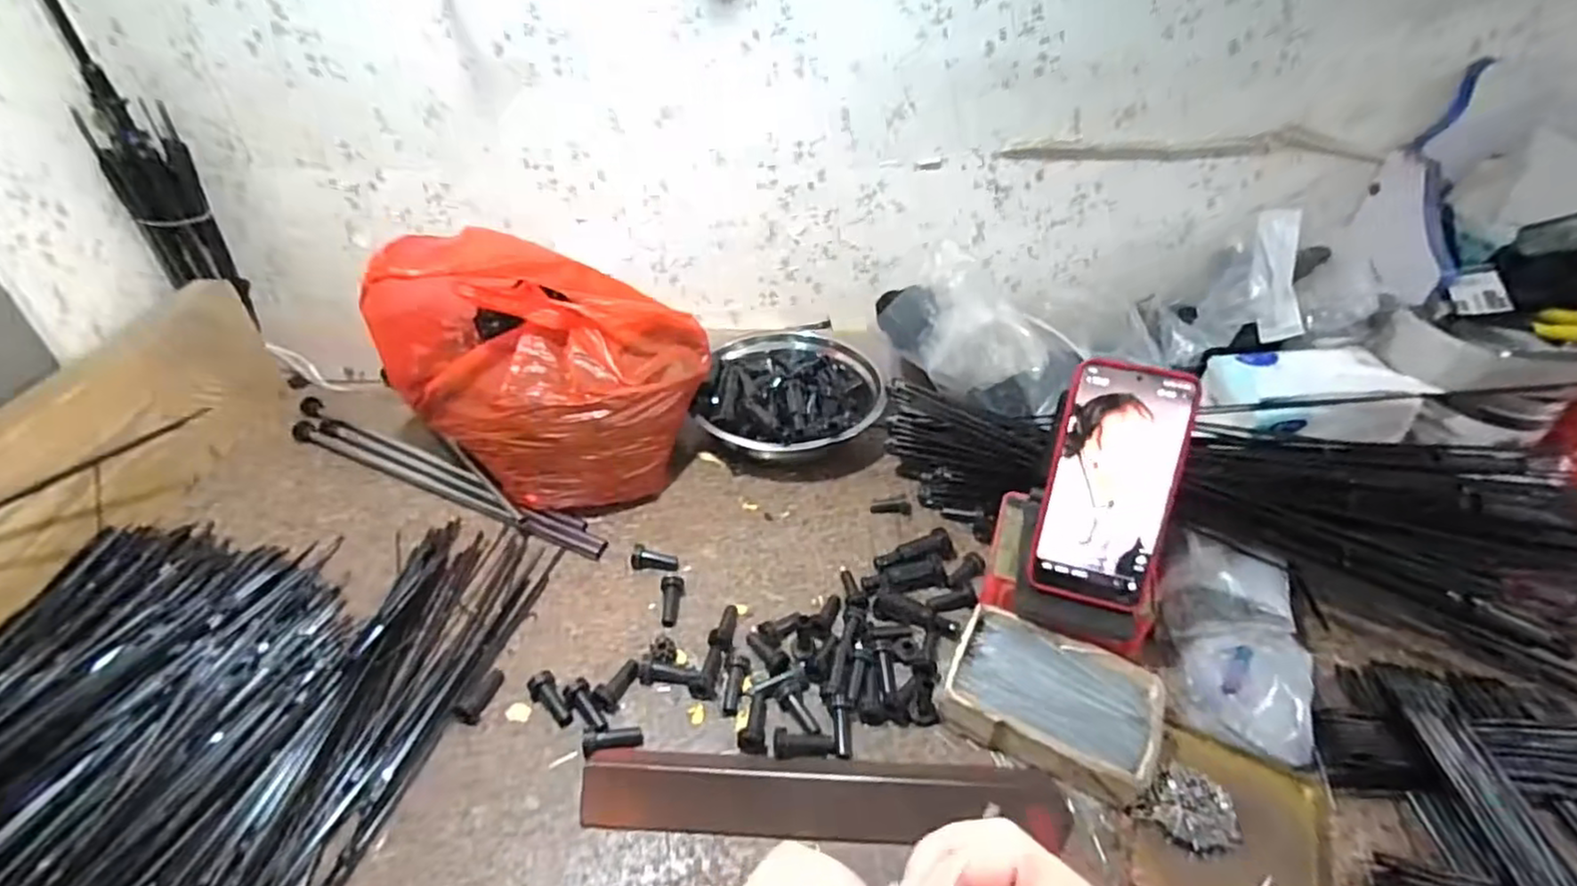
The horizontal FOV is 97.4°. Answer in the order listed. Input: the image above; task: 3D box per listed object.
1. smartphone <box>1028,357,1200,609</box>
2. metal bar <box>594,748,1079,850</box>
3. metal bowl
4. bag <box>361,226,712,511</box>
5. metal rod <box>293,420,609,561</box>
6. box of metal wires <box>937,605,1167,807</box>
[{"bbox_3d":[0.221,0.030,0.473,0.082,0.164,0.013,10,11,11],"label":"smartphone"},{"bbox_3d":[0.022,0.215,0.429,0.292,0.017,0.050,2,39,2],"label":"metal bar"},{"bbox_3d":[0.004,-0.045,0.705,0.176,0.081,0.174,0,39,0],"label":"metal bowl"},{"bbox_3d":[-0.227,-0.077,0.623,0.254,0.222,0.188,19,43,21],"label":"bag"},{"bbox_3d":[-0.325,0.040,0.646,0.365,0.023,0.021,16,41,18],"label":"metal rod"},{"bbox_3d":[0.176,0.172,0.467,0.131,0.031,0.089,17,42,19],"label":"box of metal wires"}]

